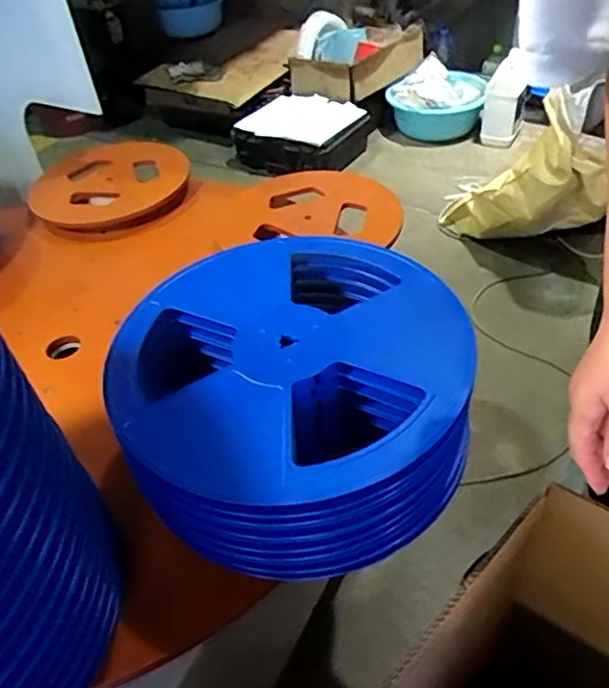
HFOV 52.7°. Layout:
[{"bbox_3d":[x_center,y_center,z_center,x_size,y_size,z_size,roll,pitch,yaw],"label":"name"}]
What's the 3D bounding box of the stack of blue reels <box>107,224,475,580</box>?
[{"bbox_3d":[-0.011,0.037,0.585,0.314,0.108,0.326,-9,44,-2],"label":"stack of blue reels"}]

